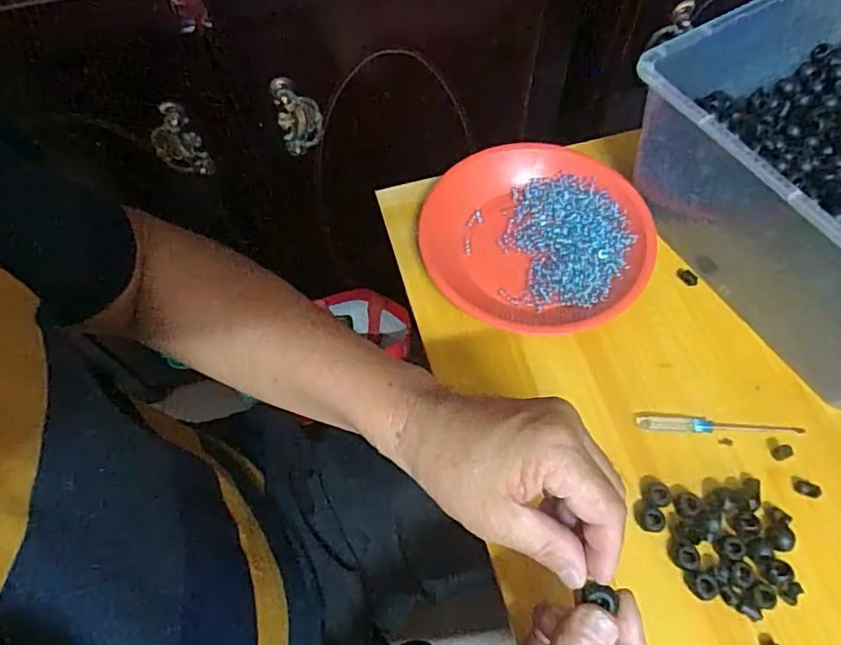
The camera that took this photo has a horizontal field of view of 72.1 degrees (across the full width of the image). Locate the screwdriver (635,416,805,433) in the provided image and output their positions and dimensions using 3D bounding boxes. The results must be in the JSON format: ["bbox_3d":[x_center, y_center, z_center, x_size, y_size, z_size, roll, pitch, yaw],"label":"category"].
[{"bbox_3d":[0.226,0.079,0.436,0.122,0.005,0.011,3,63,3],"label":"screwdriver"}]

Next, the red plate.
[{"bbox_3d":[0.099,-0.077,0.508,0.191,0.024,0.185,0,63,1],"label":"red plate"}]

